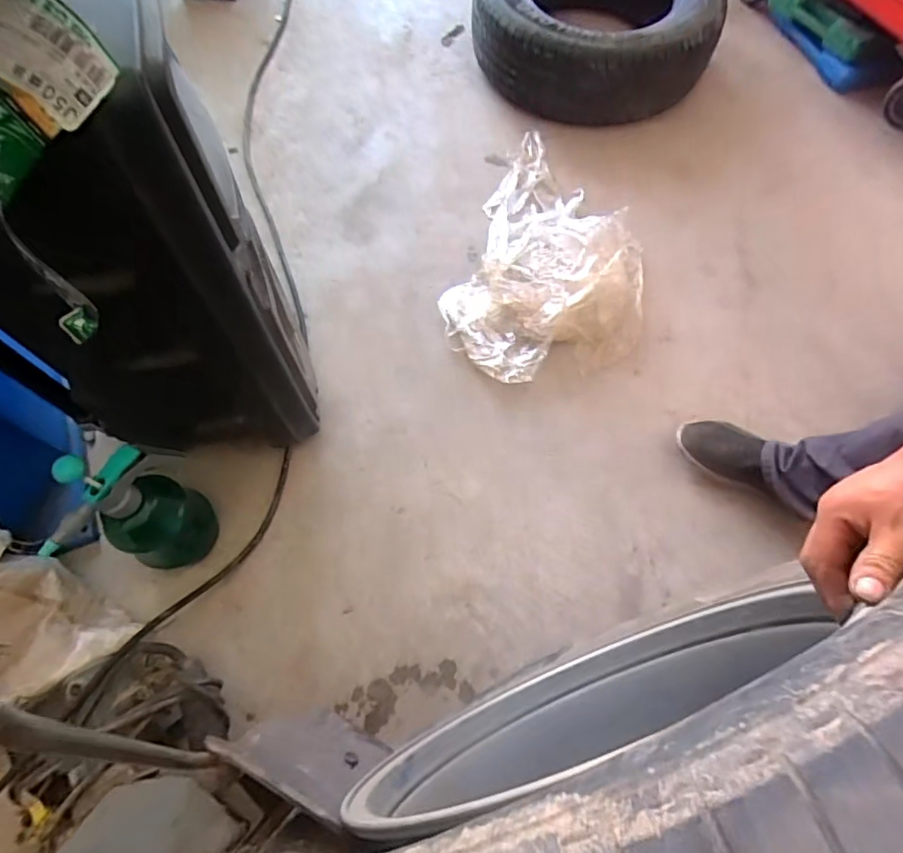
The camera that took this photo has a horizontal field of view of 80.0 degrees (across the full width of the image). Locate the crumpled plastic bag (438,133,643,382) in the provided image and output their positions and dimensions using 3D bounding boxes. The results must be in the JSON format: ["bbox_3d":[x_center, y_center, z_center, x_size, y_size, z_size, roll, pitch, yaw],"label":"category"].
[{"bbox_3d":[0.222,-0.363,1.088,0.370,0.101,0.623,19,69,9],"label":"crumpled plastic bag"}]

